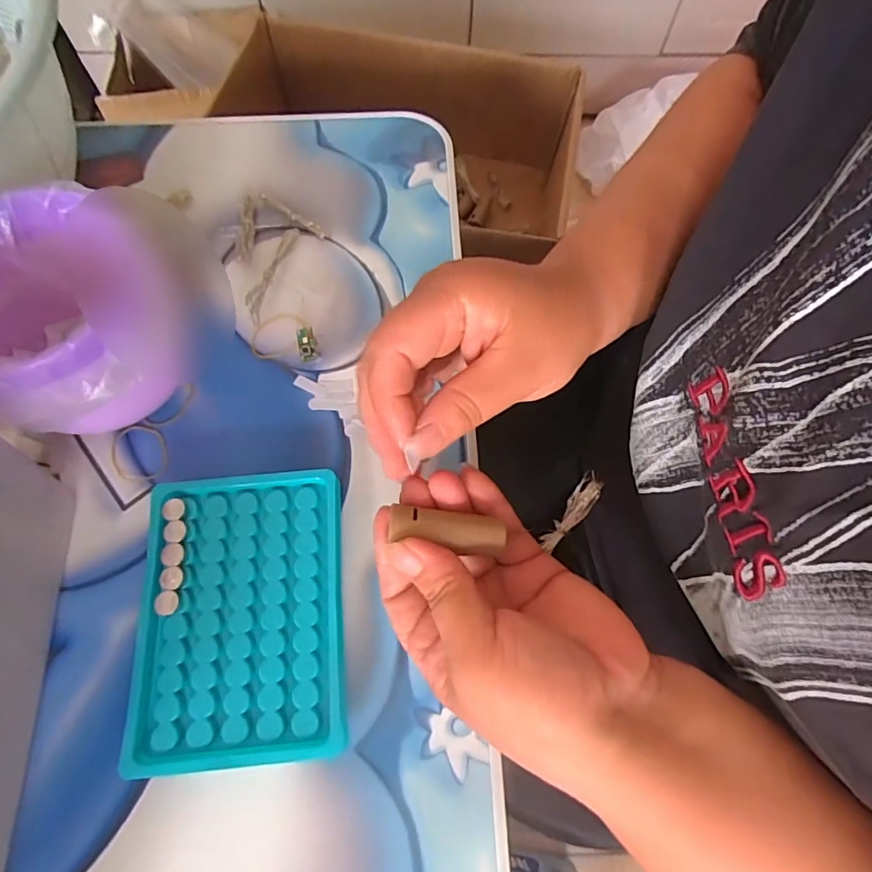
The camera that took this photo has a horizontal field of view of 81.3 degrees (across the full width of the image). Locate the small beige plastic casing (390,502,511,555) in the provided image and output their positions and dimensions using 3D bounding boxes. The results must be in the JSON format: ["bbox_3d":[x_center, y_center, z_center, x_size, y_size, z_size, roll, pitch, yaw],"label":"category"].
[{"bbox_3d":[0.004,0.040,0.215,0.047,0.009,0.014,11,69,-5],"label":"small beige plastic casing"}]

